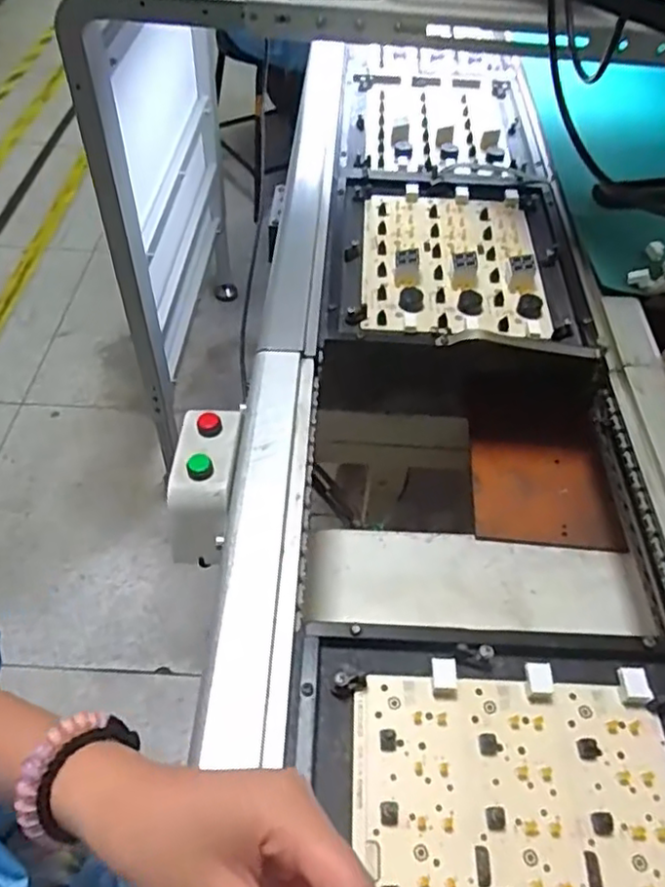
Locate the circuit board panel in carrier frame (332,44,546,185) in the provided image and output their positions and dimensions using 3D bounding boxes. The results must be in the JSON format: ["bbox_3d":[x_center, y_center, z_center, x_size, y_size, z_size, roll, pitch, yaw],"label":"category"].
[{"bbox_3d":[0.131,-0.430,0.820,0.235,0.021,0.347,3,50,1],"label":"circuit board panel in carrier frame"}]

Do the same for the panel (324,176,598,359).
[{"bbox_3d":[0.116,-0.188,0.629,0.230,0.020,0.269,4,51,2],"label":"panel"}]

